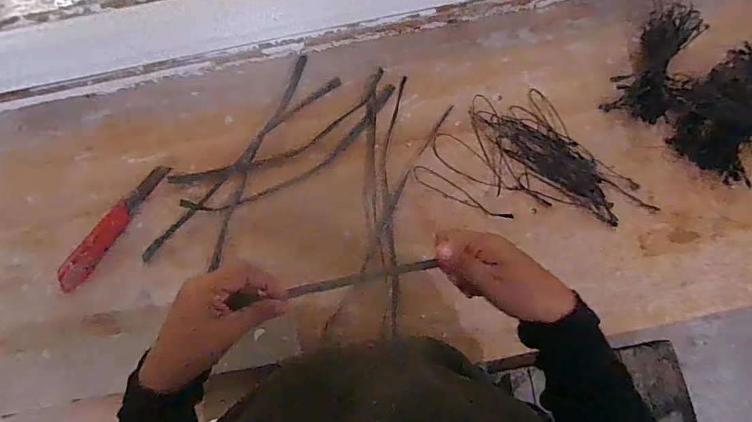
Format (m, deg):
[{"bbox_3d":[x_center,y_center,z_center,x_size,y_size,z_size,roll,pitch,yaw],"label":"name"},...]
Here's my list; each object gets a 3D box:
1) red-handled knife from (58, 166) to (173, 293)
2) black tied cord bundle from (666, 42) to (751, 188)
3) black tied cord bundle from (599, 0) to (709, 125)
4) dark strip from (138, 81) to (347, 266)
[{"bbox_3d":[-0.342,0.017,0.570,0.036,0.013,0.192,33,80,8],"label":"red-handled knife"},{"bbox_3d":[0.493,-0.145,0.581,0.119,0.050,0.204,32,80,8],"label":"black tied cord bundle"},{"bbox_3d":[0.390,-0.202,0.598,0.091,0.036,0.174,30,80,7],"label":"black tied cord bundle"},{"bbox_3d":[-0.178,-0.065,0.585,0.019,0.012,0.350,42,82,9],"label":"dark strip"}]

